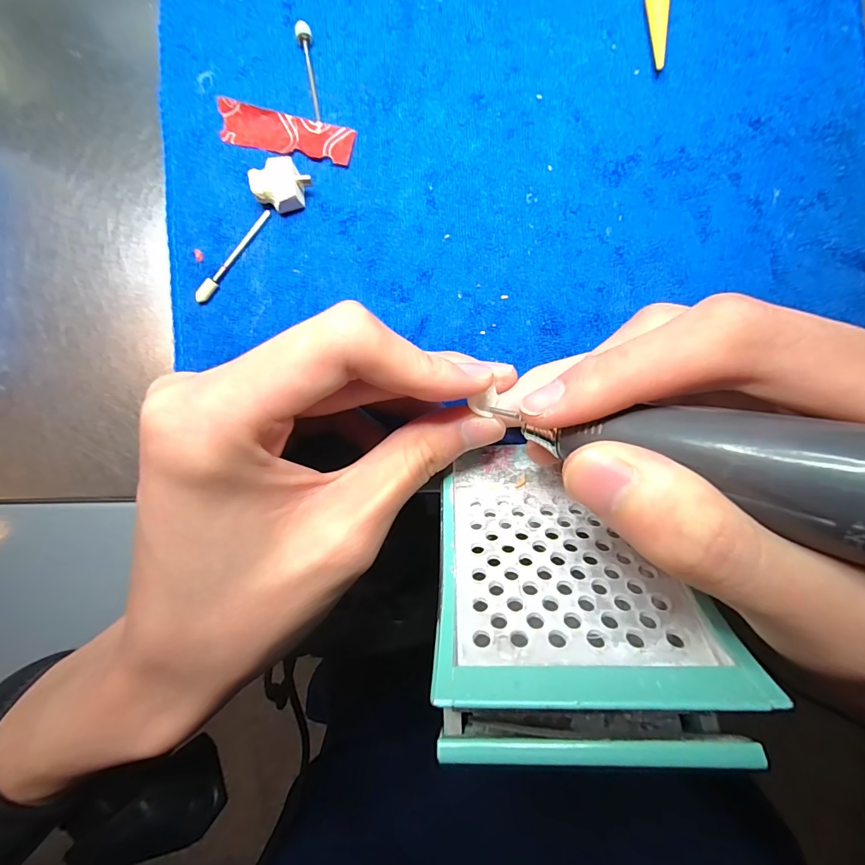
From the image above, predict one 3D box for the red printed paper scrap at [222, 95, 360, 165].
[{"bbox_3d":[-0.062,-0.126,0.171,0.058,0.006,0.016,15,88,6],"label":"red printed paper scrap"}]

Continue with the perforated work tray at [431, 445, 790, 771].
[{"bbox_3d":[0.038,0.045,0.131,0.072,0.098,0.032,-5,126,1],"label":"perforated work tray"}]

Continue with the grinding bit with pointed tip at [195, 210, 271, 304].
[{"bbox_3d":[-0.085,-0.075,0.172,0.004,0.004,0.048,36,90,6],"label":"grinding bit with pointed tip"}]

